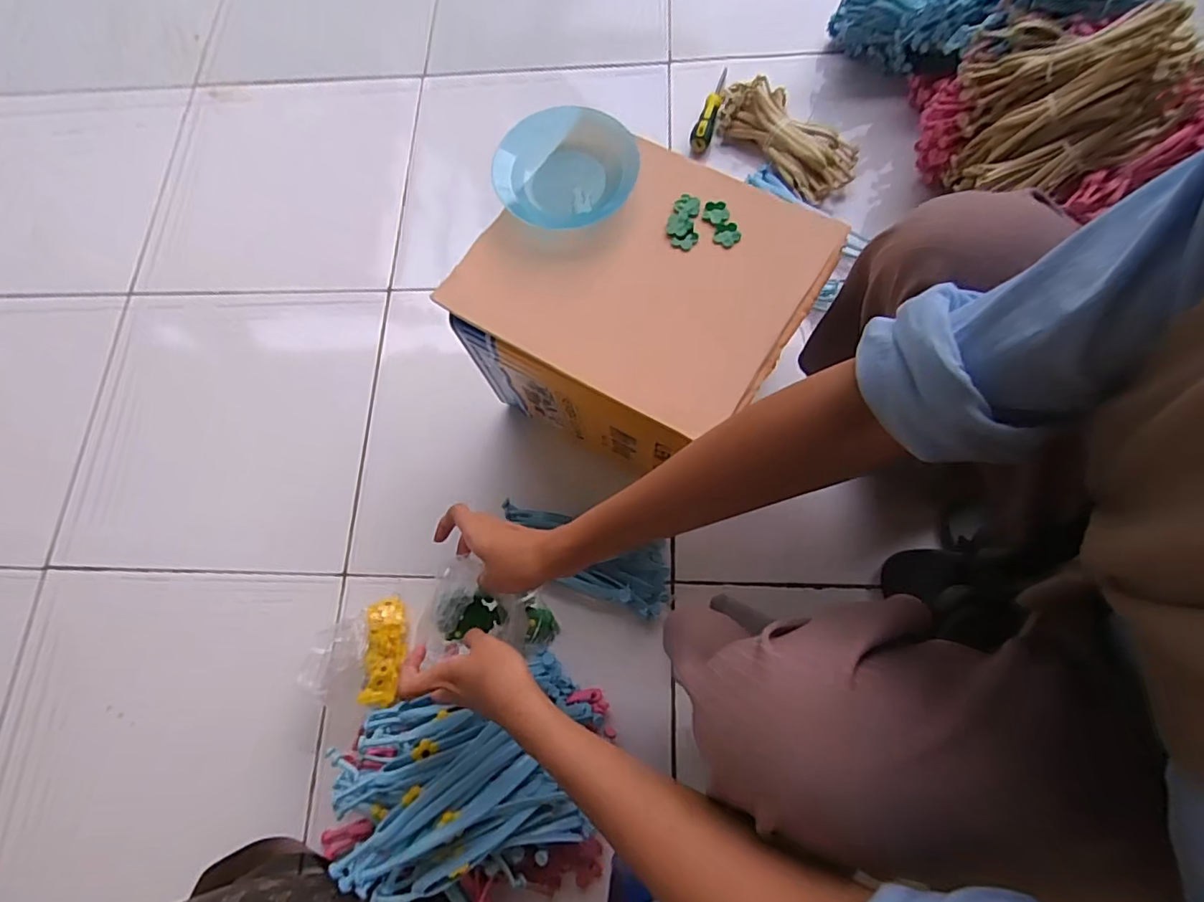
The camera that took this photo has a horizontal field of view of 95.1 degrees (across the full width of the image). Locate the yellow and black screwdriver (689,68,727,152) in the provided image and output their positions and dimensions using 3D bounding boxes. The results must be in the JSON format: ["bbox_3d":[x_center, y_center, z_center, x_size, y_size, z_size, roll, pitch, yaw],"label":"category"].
[{"bbox_3d":[0.163,-0.510,0.815,0.027,0.032,0.155,17,76,9],"label":"yellow and black screwdriver"}]

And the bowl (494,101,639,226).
[{"bbox_3d":[-0.031,-0.252,0.494,0.131,0.029,0.114,-39,75,-7],"label":"bowl"}]

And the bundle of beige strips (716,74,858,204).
[{"bbox_3d":[0.261,-0.447,0.770,0.107,0.039,0.218,-41,75,-7],"label":"bundle of beige strips"}]

